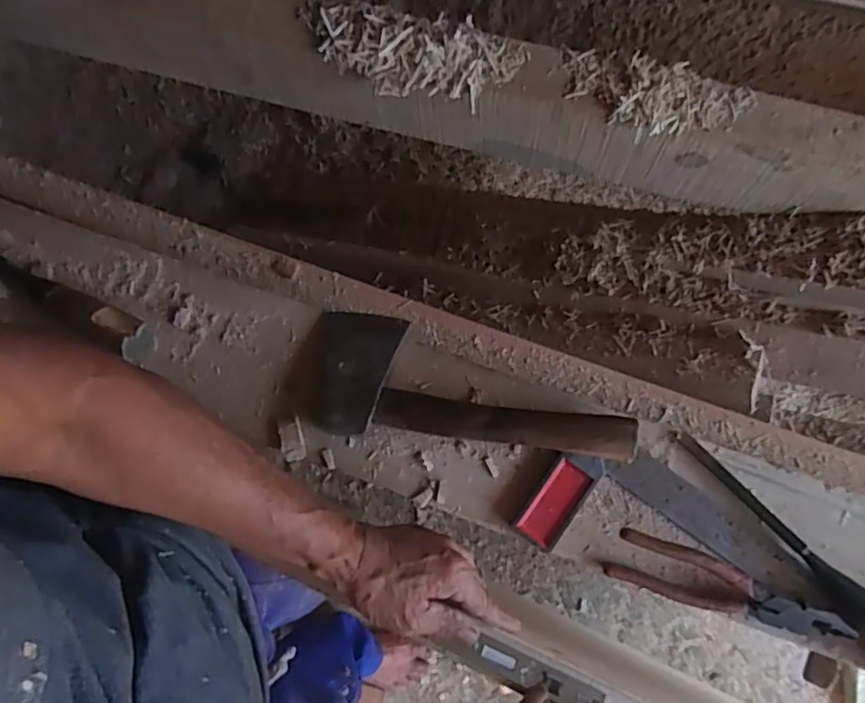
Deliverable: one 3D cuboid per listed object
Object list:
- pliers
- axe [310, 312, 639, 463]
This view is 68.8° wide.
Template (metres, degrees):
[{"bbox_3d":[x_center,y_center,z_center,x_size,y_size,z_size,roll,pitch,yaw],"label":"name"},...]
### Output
[{"bbox_3d":[0.244,0.198,0.524,0.188,0.028,0.044,18,78,4],"label":"pliers"},{"bbox_3d":[0.031,0.025,0.563,0.287,0.049,0.118,5,78,1],"label":"axe"}]

